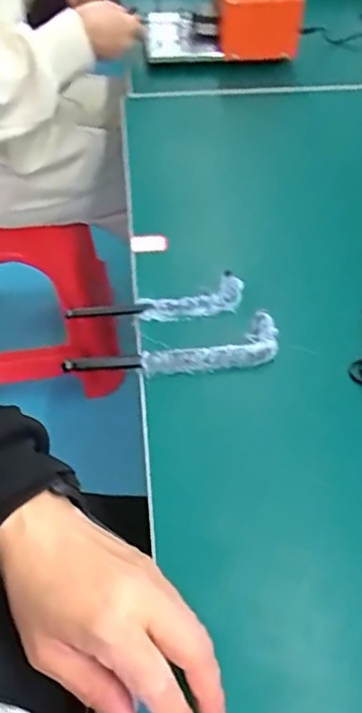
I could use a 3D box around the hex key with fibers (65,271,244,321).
[{"bbox_3d":[-0.019,-0.044,0.534,0.159,0.015,0.043,-14,51,-12],"label":"hex key with fibers"}]

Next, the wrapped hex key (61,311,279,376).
[{"bbox_3d":[-0.007,-0.007,0.501,0.179,0.020,0.046,-5,49,-4],"label":"wrapped hex key"}]

